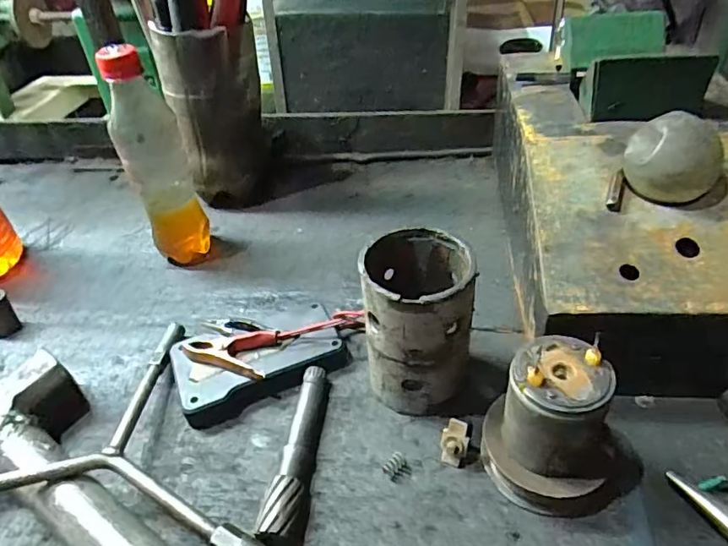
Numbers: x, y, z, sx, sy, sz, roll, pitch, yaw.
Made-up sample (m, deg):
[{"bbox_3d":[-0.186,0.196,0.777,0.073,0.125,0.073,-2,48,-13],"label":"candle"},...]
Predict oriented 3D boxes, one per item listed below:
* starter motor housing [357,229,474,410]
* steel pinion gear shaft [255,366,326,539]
[{"bbox_3d":[0.035,0.034,0.350,0.064,0.112,0.071,1,39,8],"label":"starter motor housing"},{"bbox_3d":[-0.040,0.109,0.339,0.020,0.019,0.118,2,40,10],"label":"steel pinion gear shaft"}]

